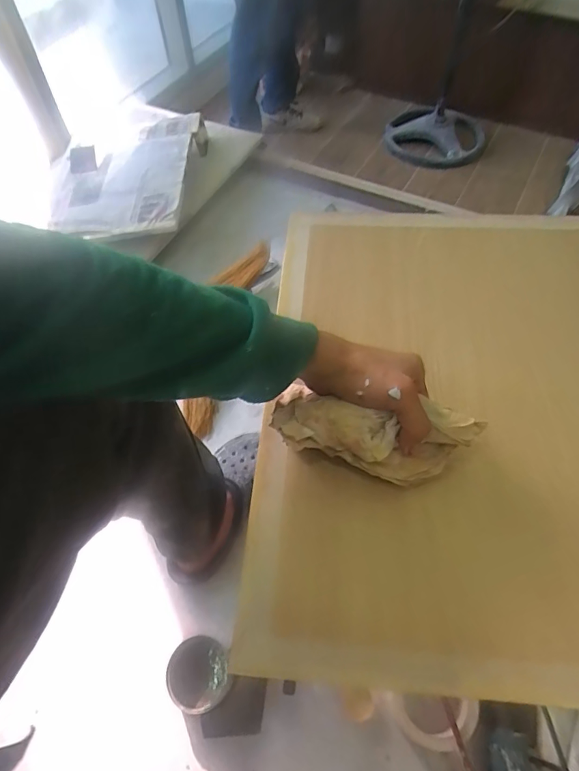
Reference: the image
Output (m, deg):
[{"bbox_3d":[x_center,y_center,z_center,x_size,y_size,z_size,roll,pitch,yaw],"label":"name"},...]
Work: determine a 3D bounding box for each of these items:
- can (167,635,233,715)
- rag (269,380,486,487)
[{"bbox_3d":[-0.117,0.382,0.613,0.077,0.051,0.082,-1,57,1],"label":"can"},{"bbox_3d":[0.069,0.042,0.386,0.162,0.051,0.061,10,58,-2],"label":"rag"}]

